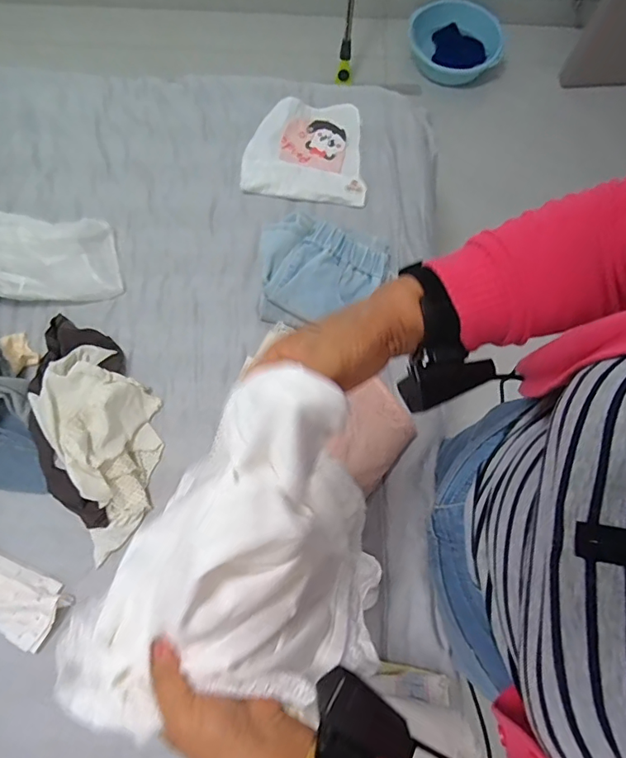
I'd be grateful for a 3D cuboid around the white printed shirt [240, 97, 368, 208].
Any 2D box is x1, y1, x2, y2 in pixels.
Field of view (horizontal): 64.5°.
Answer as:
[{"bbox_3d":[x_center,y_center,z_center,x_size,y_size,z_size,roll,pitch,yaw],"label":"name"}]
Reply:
[{"bbox_3d":[-0.013,-0.425,0.909,0.215,0.032,0.226,4,73,1],"label":"white printed shirt"}]

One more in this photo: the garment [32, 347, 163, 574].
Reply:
[{"bbox_3d":[-0.305,0.084,0.730,0.155,0.077,0.308,-23,75,-7],"label":"garment"}]

